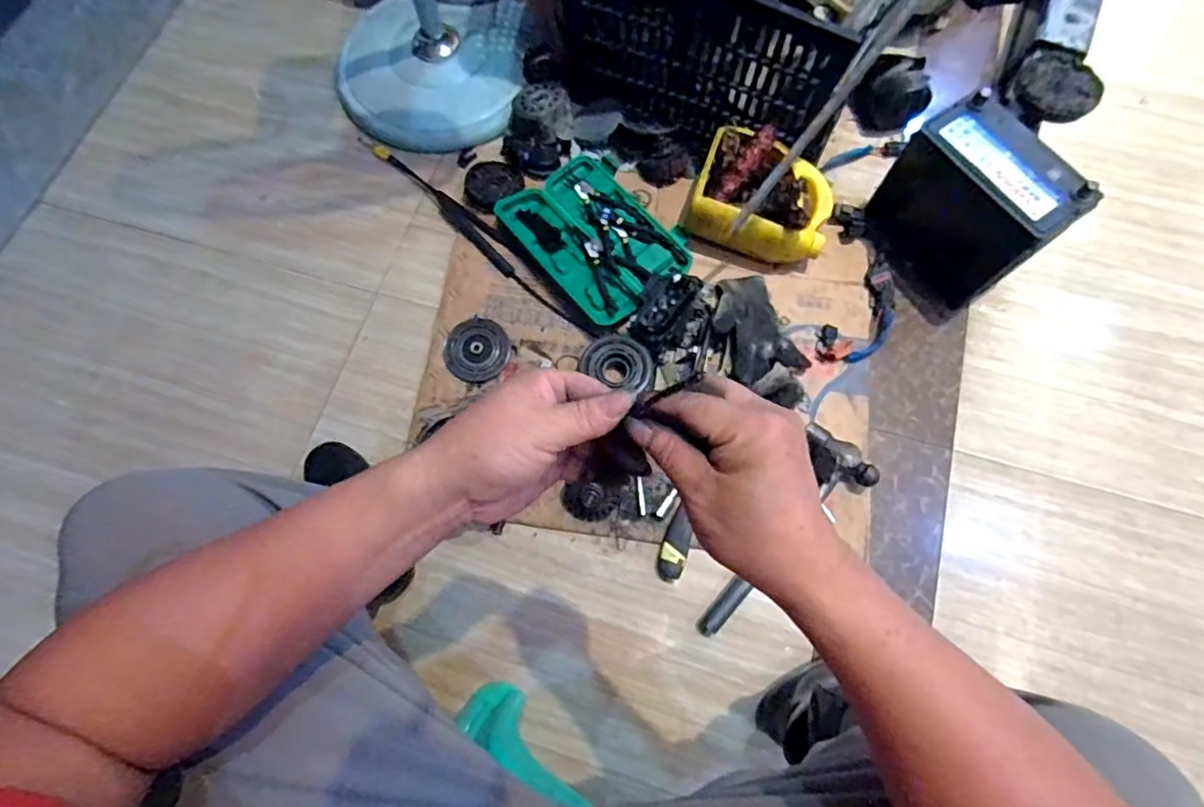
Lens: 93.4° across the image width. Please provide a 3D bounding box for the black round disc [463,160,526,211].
[{"bbox_3d":[-0.198,-0.389,0.998,0.104,0.030,0.109,0,74,1],"label":"black round disc"}]

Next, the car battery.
[{"bbox_3d":[0.552,-0.296,0.874,0.126,0.207,0.239,-34,76,-9],"label":"car battery"}]

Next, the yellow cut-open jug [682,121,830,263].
[{"bbox_3d":[0.263,-0.330,0.914,0.219,0.101,0.189,21,75,7],"label":"yellow cut-open jug"}]

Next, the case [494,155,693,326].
[{"bbox_3d":[-0.010,-0.283,0.959,0.221,0.041,0.302,-38,76,-9],"label":"case"}]

